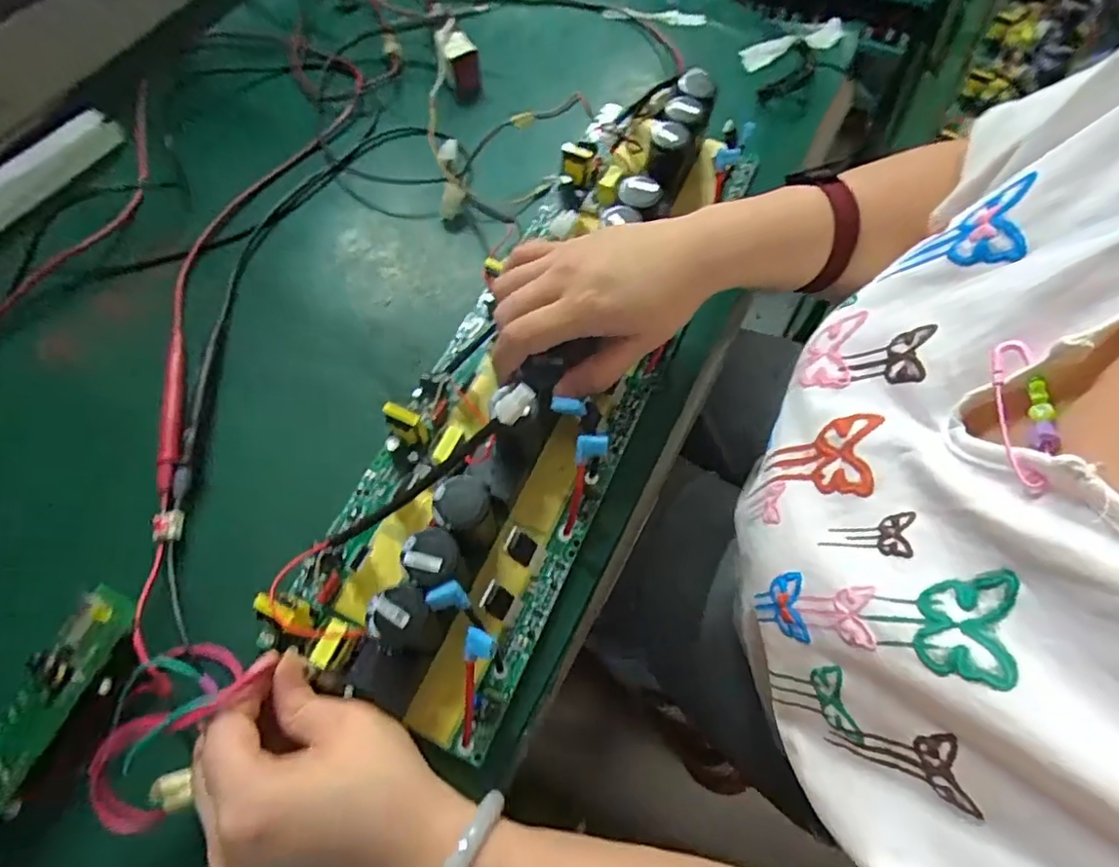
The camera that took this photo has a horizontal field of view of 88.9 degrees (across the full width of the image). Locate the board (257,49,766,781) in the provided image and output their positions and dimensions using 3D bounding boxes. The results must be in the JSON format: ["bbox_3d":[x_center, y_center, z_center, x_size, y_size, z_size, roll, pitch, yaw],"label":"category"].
[{"bbox_3d":[-0.015,-0.053,0.360,0.143,0.065,0.464,21,69,9],"label":"board"}]

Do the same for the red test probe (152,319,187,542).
[{"bbox_3d":[-0.243,-0.006,0.357,0.017,0.008,0.150,-13,66,-6],"label":"red test probe"}]

